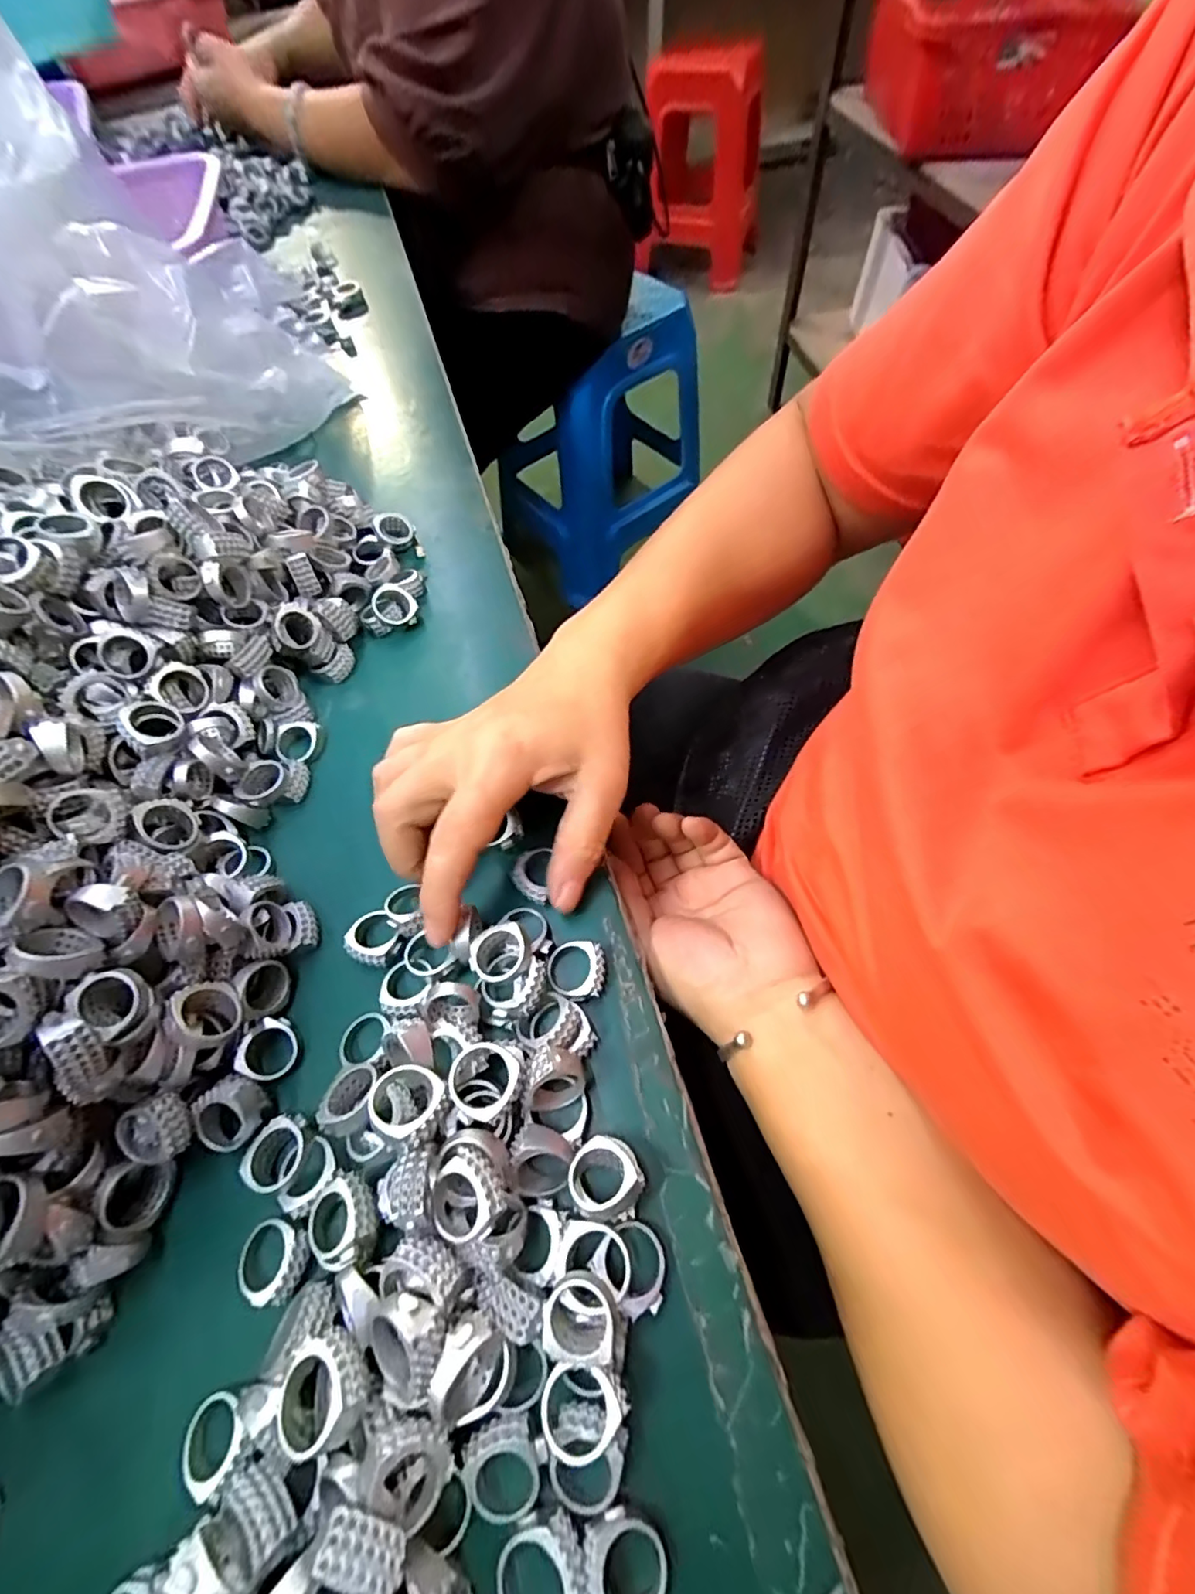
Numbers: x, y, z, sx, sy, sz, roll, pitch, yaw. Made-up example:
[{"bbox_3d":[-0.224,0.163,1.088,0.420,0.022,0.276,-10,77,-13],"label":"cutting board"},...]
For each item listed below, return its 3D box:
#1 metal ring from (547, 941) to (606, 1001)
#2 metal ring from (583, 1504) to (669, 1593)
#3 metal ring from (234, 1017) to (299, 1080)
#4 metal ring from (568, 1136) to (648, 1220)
[{"bbox_3d":[-0.008,0.071,0.238,0.023,0.010,0.023,0,60,0],"label":"metal ring"},{"bbox_3d":[0.008,0.212,0.159,0.022,0.006,0.023,0,60,0],"label":"metal ring"},{"bbox_3d":[-0.132,0.101,0.234,0.021,0.008,0.023,0,60,0],"label":"metal ring"},{"bbox_3d":[0.004,0.129,0.197,0.025,0.008,0.024,-13,37,10],"label":"metal ring"}]

